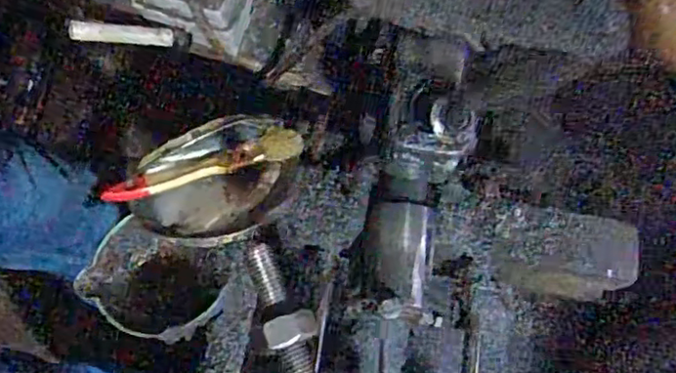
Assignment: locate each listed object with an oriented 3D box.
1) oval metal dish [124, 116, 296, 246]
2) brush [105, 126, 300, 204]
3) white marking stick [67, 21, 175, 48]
[{"bbox_3d":[-0.108,0.003,0.544,0.152,0.060,0.102,-27,71,-9],"label":"oval metal dish"},{"bbox_3d":[-0.117,-0.018,0.556,0.174,0.020,0.027,-19,70,-6],"label":"brush"},{"bbox_3d":[-0.231,-0.163,0.671,0.105,0.017,0.015,0,67,-24],"label":"white marking stick"}]

